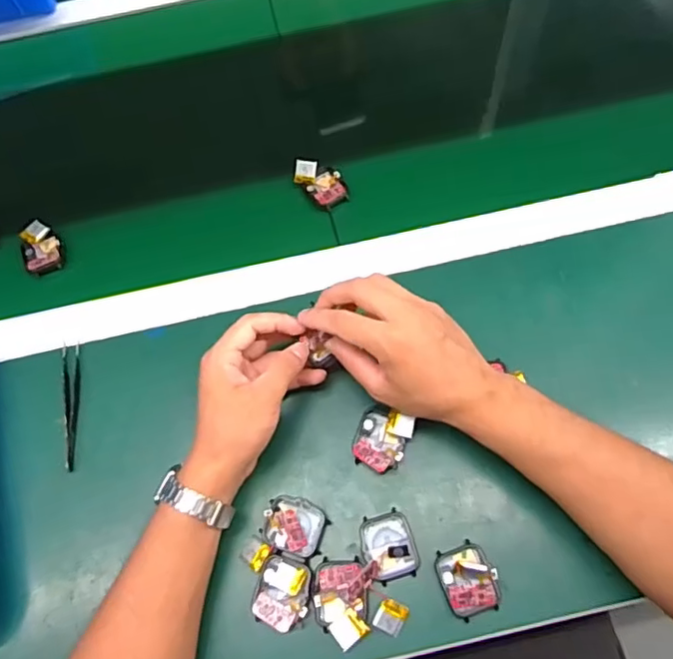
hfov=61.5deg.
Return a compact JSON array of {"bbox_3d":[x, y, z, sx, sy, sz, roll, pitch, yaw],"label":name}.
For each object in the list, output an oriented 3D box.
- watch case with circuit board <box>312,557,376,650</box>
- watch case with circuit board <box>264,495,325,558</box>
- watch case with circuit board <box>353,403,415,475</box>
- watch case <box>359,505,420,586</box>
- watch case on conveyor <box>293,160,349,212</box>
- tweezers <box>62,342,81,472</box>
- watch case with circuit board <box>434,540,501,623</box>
[{"bbox_3d":[0.005,0.195,0.405,0.045,0.015,0.055,0,65,3],"label":"watch case with circuit board"},{"bbox_3d":[-0.033,0.150,0.435,0.045,0.006,0.041,12,67,9],"label":"watch case with circuit board"},{"bbox_3d":[0.036,0.088,0.455,0.042,0.015,0.049,24,69,14],"label":"watch case with circuit board"},{"bbox_3d":[0.040,0.163,0.425,0.041,0.008,0.047,-11,65,-2],"label":"watch case"},{"bbox_3d":[-0.013,-0.145,0.555,0.041,0.022,0.055,-31,67,-11],"label":"watch case on conveyor"},{"bbox_3d":[-0.226,0.064,0.486,0.016,0.005,0.111,-13,65,-3],"label":"tweezers"},{"bbox_3d":[0.096,0.180,0.407,0.038,0.018,0.046,-19,66,-6],"label":"watch case with circuit board"}]

